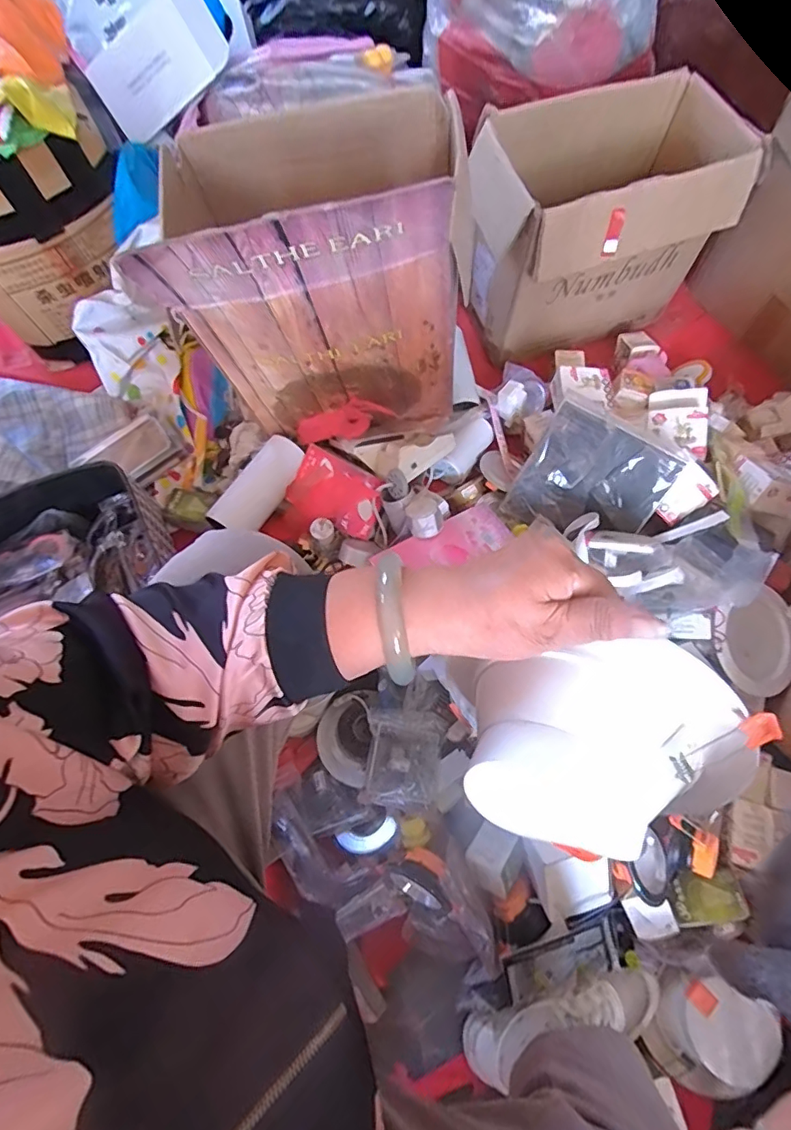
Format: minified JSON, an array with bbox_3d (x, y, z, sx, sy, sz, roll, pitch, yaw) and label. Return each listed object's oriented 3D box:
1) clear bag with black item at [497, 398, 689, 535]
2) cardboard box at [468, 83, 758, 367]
[{"bbox_3d":[0.286,-0.114,0.792,0.190,0.194,0.016,34,33,12],"label":"clear bag with black item"},{"bbox_3d":[0.335,-0.560,0.893,0.413,0.288,0.229,-20,70,-5],"label":"cardboard box"}]

